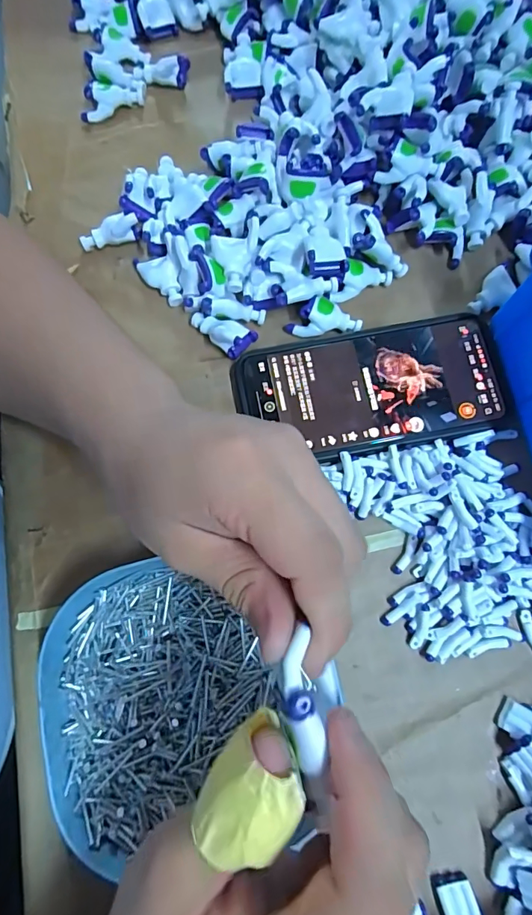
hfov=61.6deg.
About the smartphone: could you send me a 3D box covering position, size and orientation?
[{"bbox_3d":[0.066,-0.044,0.278,0.164,0.005,0.075,-12,78,-2],"label":"smartphone"}]

